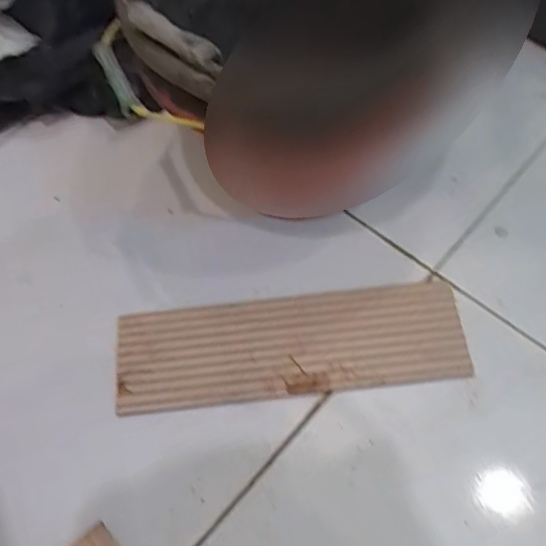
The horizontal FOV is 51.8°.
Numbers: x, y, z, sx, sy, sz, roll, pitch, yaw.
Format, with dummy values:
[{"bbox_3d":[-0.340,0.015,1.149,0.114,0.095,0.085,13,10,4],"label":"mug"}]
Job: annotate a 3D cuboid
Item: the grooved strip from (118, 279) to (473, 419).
[{"bbox_3d":[0.017,0.071,0.546,0.329,0.012,0.101,-7,62,-1],"label":"grooved strip"}]

